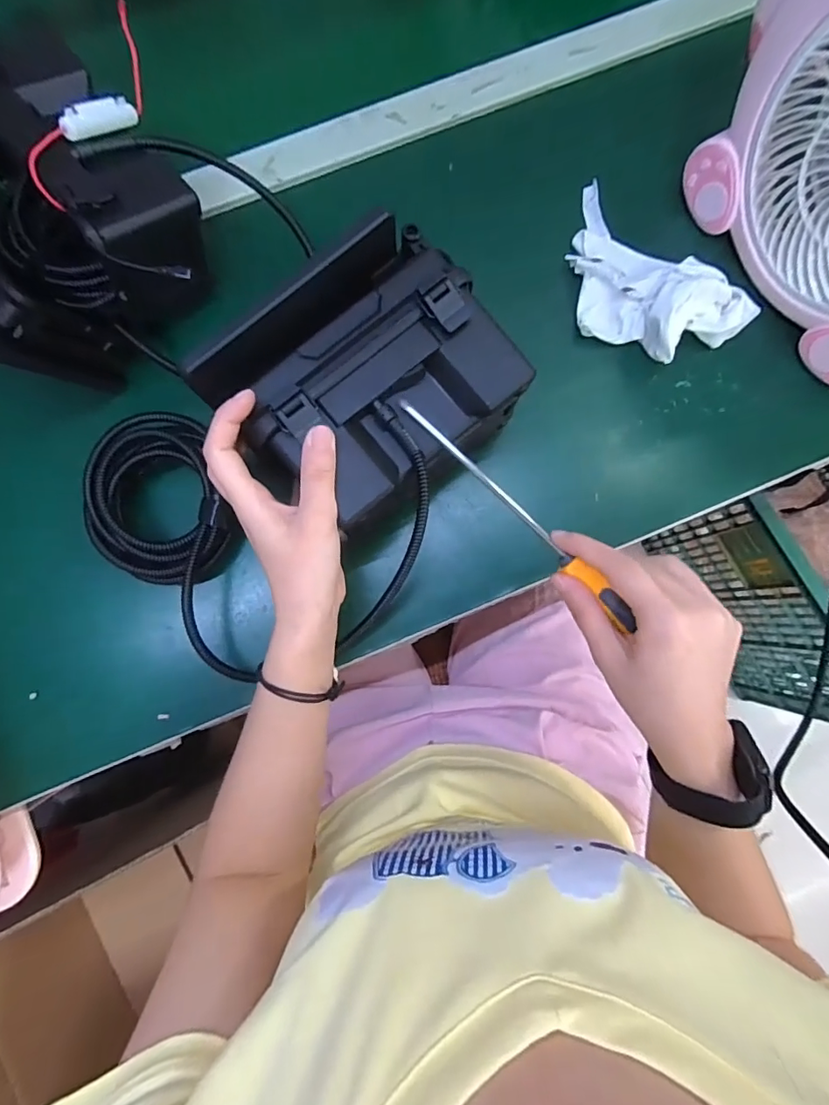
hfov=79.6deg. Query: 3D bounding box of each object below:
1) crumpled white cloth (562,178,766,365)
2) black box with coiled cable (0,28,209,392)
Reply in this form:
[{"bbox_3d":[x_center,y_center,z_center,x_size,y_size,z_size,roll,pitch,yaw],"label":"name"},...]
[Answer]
[{"bbox_3d":[0.182,-0.225,0.409,0.104,0.047,0.179,-44,85,-5],"label":"crumpled white cloth"},{"bbox_3d":[-0.266,-0.241,0.356,0.176,0.106,0.189,-40,84,-5],"label":"black box with coiled cable"}]

